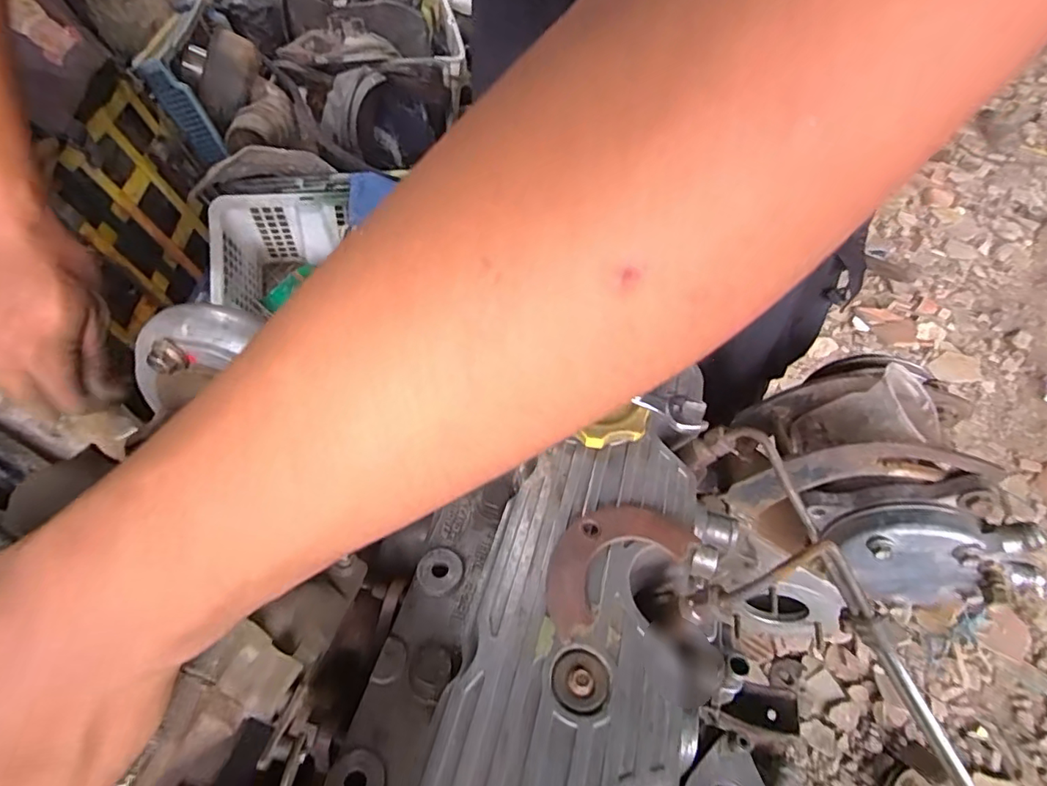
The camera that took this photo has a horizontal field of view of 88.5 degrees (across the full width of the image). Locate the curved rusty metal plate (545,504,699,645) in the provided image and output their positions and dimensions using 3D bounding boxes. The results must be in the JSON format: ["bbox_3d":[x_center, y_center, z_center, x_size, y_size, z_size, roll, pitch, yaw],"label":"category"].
[{"bbox_3d":[0.043,0.082,0.275,0.087,0.017,0.046,-28,60,-18],"label":"curved rusty metal plate"}]

